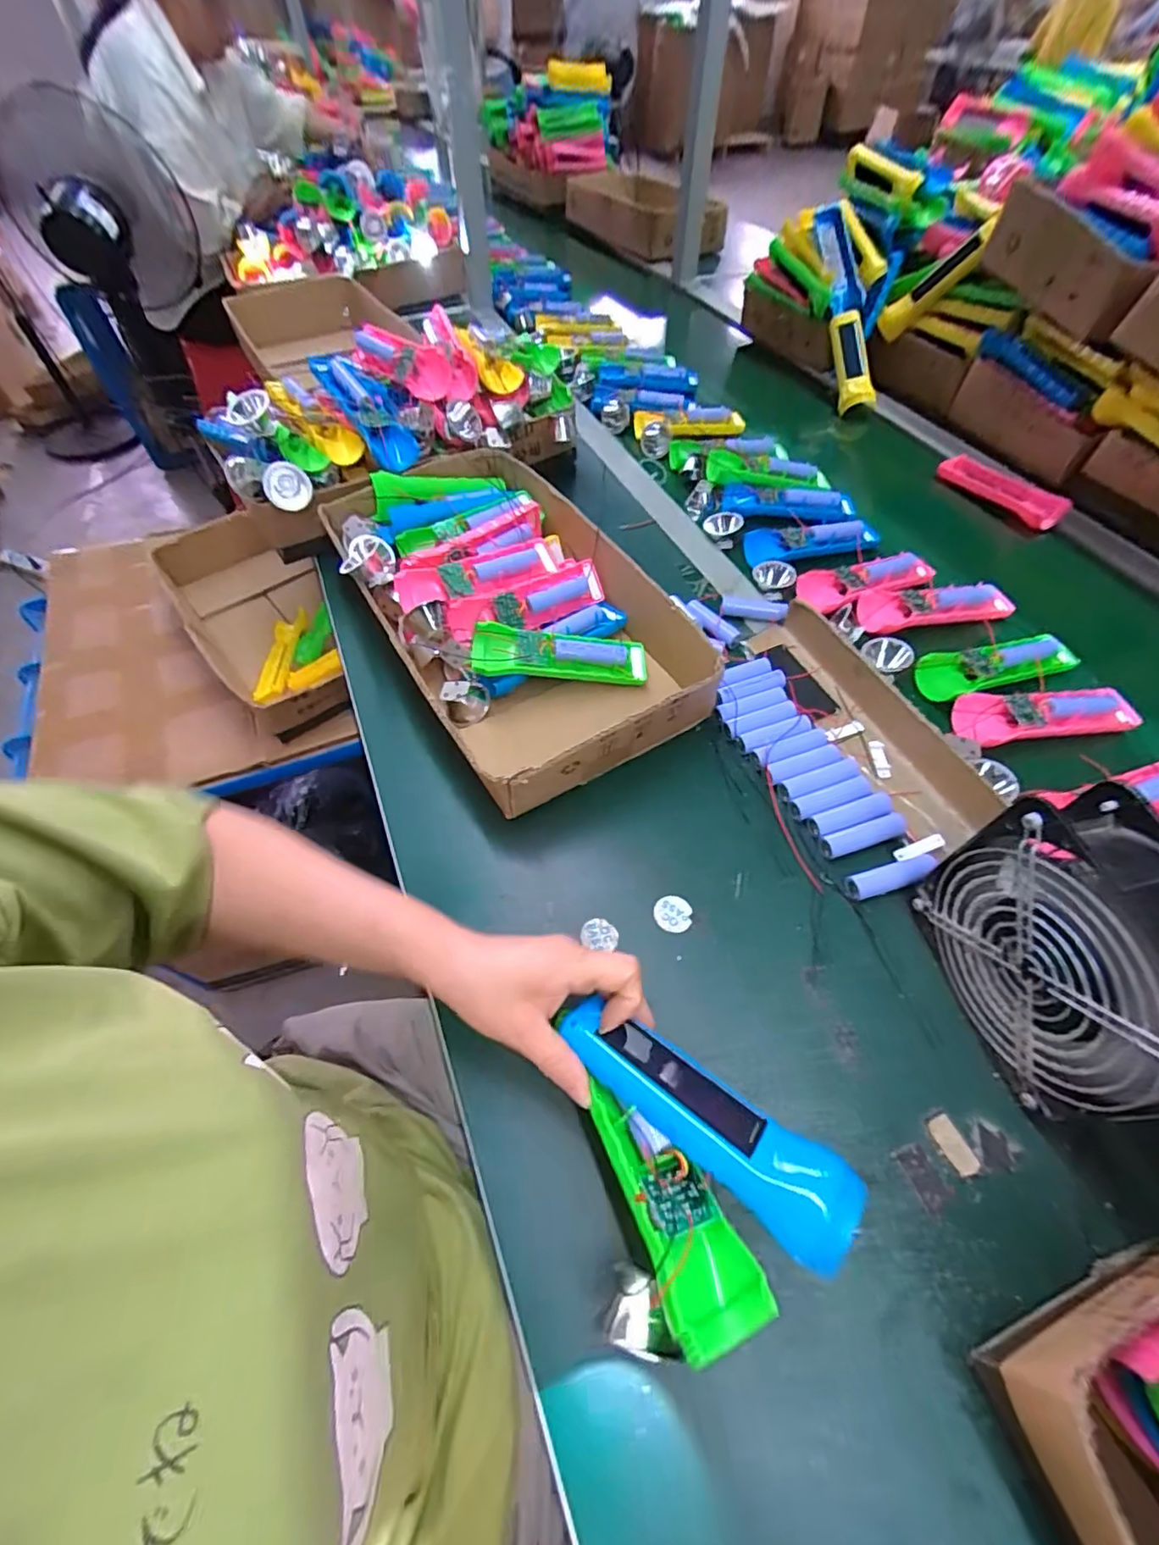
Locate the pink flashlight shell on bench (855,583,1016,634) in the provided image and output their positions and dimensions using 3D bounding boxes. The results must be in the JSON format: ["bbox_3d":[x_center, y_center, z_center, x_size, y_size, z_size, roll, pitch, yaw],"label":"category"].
[{"bbox_3d":[0.364,-0.172,0.586,0.161,0.020,0.050,-10,57,-4],"label":"pink flashlight shell on bench"}]

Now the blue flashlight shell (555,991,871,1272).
[{"bbox_3d":[0.058,0.171,0.287,0.153,0.024,0.043,27,61,28],"label":"blue flashlight shell"}]

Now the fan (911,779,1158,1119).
[{"bbox_3d":[0.277,0.106,0.320,0.066,0.148,0.144,-9,57,-3],"label":"fan"}]

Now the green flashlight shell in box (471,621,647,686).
[{"bbox_3d":[-0.016,-0.106,0.518,0.157,0.034,0.046,4,56,-10],"label":"green flashlight shell in box"}]

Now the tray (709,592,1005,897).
[{"bbox_3d":[0.216,-0.041,0.491,0.165,0.035,0.276,-21,58,-11],"label":"tray"}]

